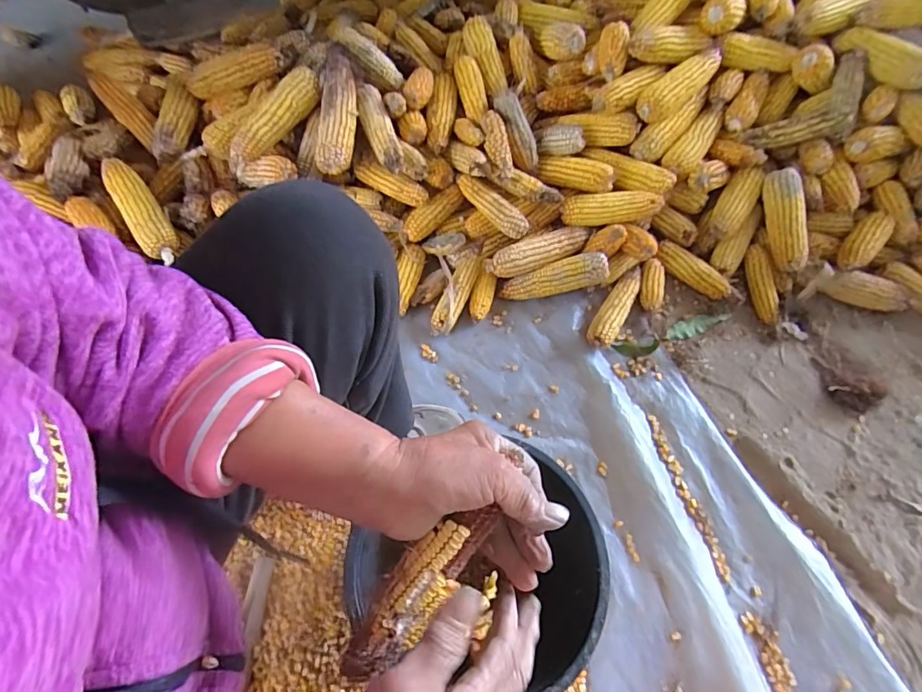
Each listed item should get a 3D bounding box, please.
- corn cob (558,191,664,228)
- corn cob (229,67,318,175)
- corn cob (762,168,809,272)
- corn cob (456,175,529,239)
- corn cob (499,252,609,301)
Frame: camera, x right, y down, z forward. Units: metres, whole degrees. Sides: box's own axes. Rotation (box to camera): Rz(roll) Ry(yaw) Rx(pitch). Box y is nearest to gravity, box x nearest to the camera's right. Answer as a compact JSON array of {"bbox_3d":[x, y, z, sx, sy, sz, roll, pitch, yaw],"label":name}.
[{"bbox_3d":[0.218,-0.199,0.688,0.138,0.039,0.041,0,63,18],"label":"corn cob"},{"bbox_3d":[-0.251,-0.300,0.628,0.042,0.046,0.164,44,91,19],"label":"corn cob"},{"bbox_3d":[0.450,-0.173,0.654,0.035,0.034,0.134,-10,93,-4],"label":"corn cob"},{"bbox_3d":[0.044,-0.206,0.692,0.032,0.036,0.128,-41,70,-17],"label":"corn cob"},{"bbox_3d":[0.136,-0.100,0.707,0.163,0.036,0.040,-13,62,22],"label":"corn cob"}]

